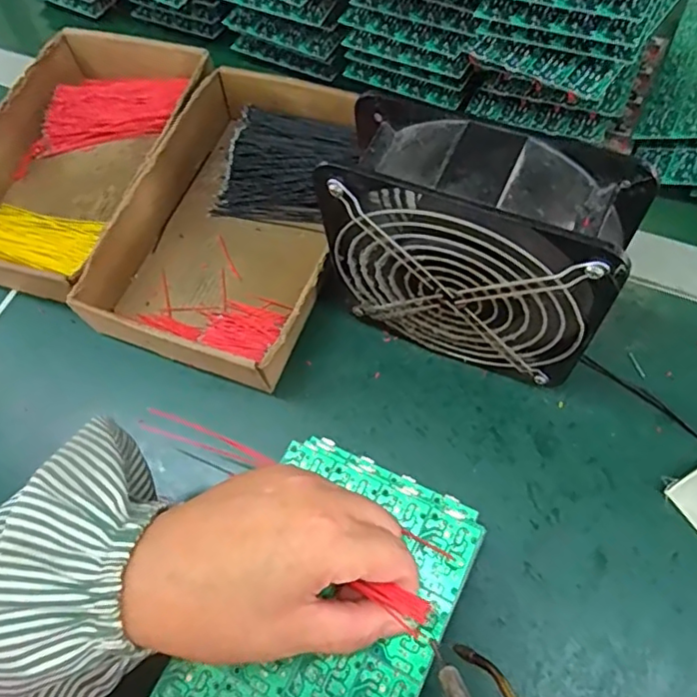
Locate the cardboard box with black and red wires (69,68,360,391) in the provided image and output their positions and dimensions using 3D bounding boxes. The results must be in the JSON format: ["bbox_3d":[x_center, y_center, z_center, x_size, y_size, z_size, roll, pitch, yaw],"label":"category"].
[{"bbox_3d":[-0.075,-0.098,0.428,0.154,0.045,0.247,15,68,13],"label":"cardboard box with black and red wires"}]

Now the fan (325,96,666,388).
[{"bbox_3d":[0.067,-0.049,0.331,0.150,0.151,0.061,22,69,16],"label":"fan"}]

